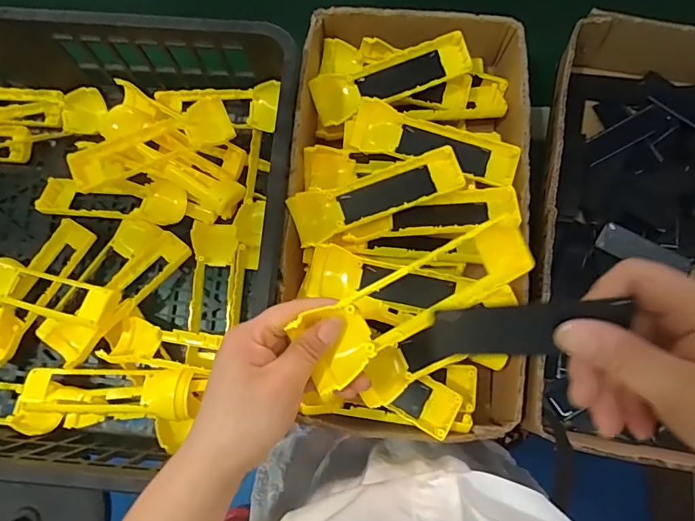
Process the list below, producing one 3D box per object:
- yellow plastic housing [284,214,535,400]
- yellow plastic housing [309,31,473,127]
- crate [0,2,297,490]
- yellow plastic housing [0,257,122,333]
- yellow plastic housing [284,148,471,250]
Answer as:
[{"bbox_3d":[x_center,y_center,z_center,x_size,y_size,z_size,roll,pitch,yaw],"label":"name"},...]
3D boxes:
[{"bbox_3d":[0.044,0.024,0.309,0.162,0.029,0.047,-31,80,-7],"label":"yellow plastic housing"},{"bbox_3d":[0.046,-0.190,0.500,0.162,0.033,0.051,-22,80,-3],"label":"yellow plastic housing"},{"bbox_3d":[-0.370,-0.028,0.492,0.596,0.175,0.409,4,79,2],"label":"crate"},{"bbox_3d":[-0.314,0.038,0.496,0.171,0.041,0.056,11,80,16],"label":"yellow plastic housing"},{"bbox_3d":[0.026,-0.064,0.453,0.162,0.019,0.049,-22,80,-3],"label":"yellow plastic housing"}]

